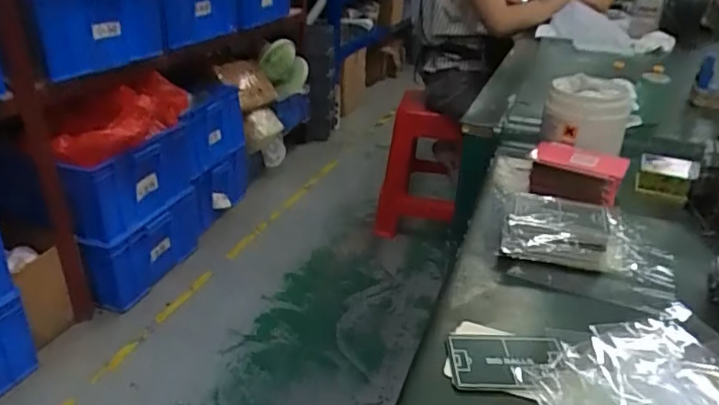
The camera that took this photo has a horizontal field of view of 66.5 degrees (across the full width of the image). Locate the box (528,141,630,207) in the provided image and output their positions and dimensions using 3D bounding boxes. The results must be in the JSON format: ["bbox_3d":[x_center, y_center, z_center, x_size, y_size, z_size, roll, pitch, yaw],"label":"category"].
[{"bbox_3d":[0.239,-0.033,0.607,0.098,0.042,0.082,12,29,19],"label":"box"}]

